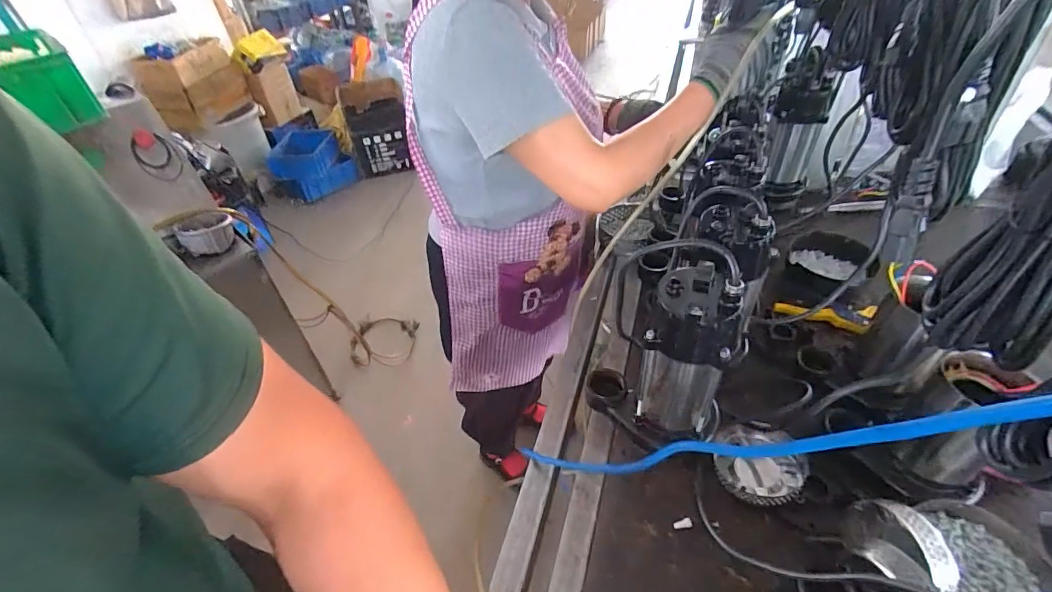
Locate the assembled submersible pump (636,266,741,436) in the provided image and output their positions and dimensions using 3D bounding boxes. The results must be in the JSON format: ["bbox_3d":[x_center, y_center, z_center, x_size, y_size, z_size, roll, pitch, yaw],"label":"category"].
[{"bbox_3d":[0.188,0.092,0.563,0.091,0.263,0.092,16,46,21],"label":"assembled submersible pump"}]

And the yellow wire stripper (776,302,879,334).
[{"bbox_3d":[0.506,0.033,0.792,0.154,0.019,0.048,5,45,12],"label":"yellow wire stripper"}]

